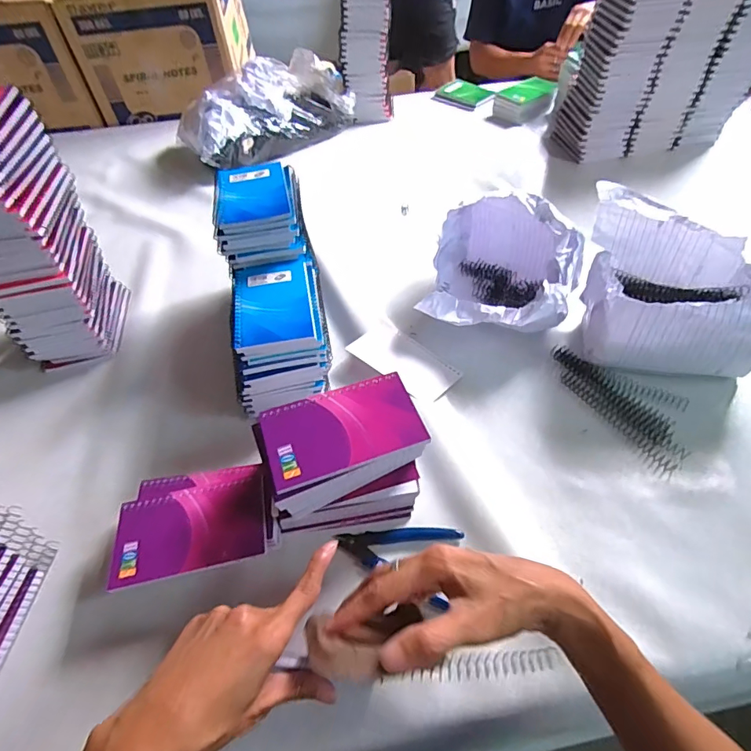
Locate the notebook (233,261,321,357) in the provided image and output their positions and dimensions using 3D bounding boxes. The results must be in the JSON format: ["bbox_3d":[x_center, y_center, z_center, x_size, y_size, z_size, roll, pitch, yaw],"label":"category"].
[{"bbox_3d":[-0.110,-0.079,0.500,0.086,0.014,0.132,-10,49,-5],"label":"notebook"}]

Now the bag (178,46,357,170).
[{"bbox_3d":[-0.234,-0.563,0.966,0.364,0.135,0.191,-32,54,-22],"label":"bag"}]

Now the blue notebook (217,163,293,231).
[{"bbox_3d":[-0.149,-0.221,0.554,0.082,0.015,0.133,-11,49,-6],"label":"blue notebook"}]

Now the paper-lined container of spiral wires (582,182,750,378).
[{"bbox_3d":[0.346,-0.103,0.541,0.175,0.134,0.196,6,49,9],"label":"paper-lined container of spiral wires"}]

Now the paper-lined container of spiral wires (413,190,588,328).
[{"bbox_3d":[0.166,-0.139,0.593,0.176,0.123,0.206,15,52,16],"label":"paper-lined container of spiral wires"}]

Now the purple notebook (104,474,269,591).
[{"bbox_3d":[-0.163,0.135,0.402,0.129,0.007,0.075,-11,50,-5],"label":"purple notebook"}]

